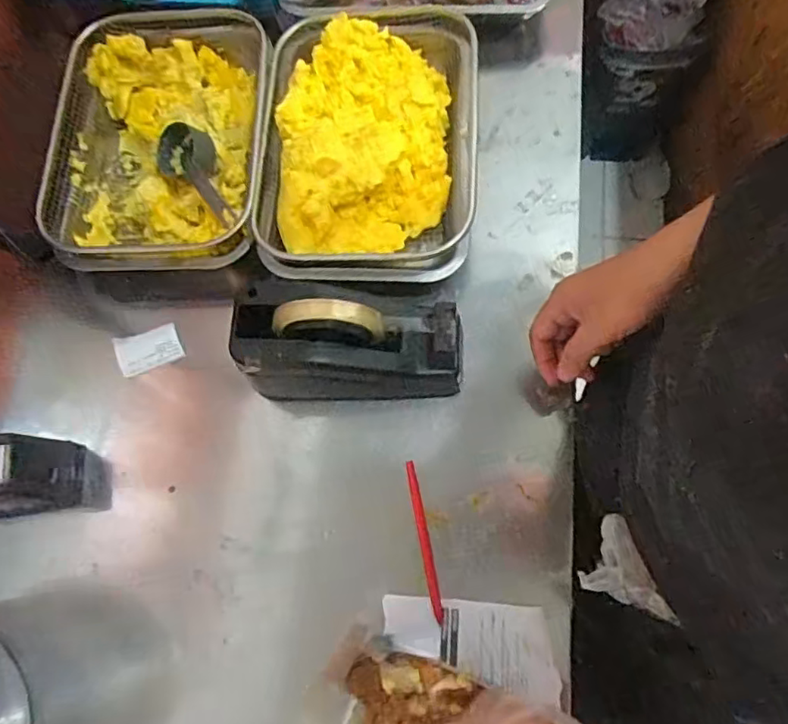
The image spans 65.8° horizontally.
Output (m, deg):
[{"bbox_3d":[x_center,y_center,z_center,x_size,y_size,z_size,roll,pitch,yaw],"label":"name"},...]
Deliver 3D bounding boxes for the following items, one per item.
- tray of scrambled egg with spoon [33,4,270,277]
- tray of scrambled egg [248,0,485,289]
[{"bbox_3d":[-0.243,-0.232,0.634,0.208,0.064,0.294,-2,72,3],"label":"tray of scrambled egg with spoon"},{"bbox_3d":[-0.024,-0.221,0.612,0.217,0.058,0.292,-2,72,3],"label":"tray of scrambled egg"}]

